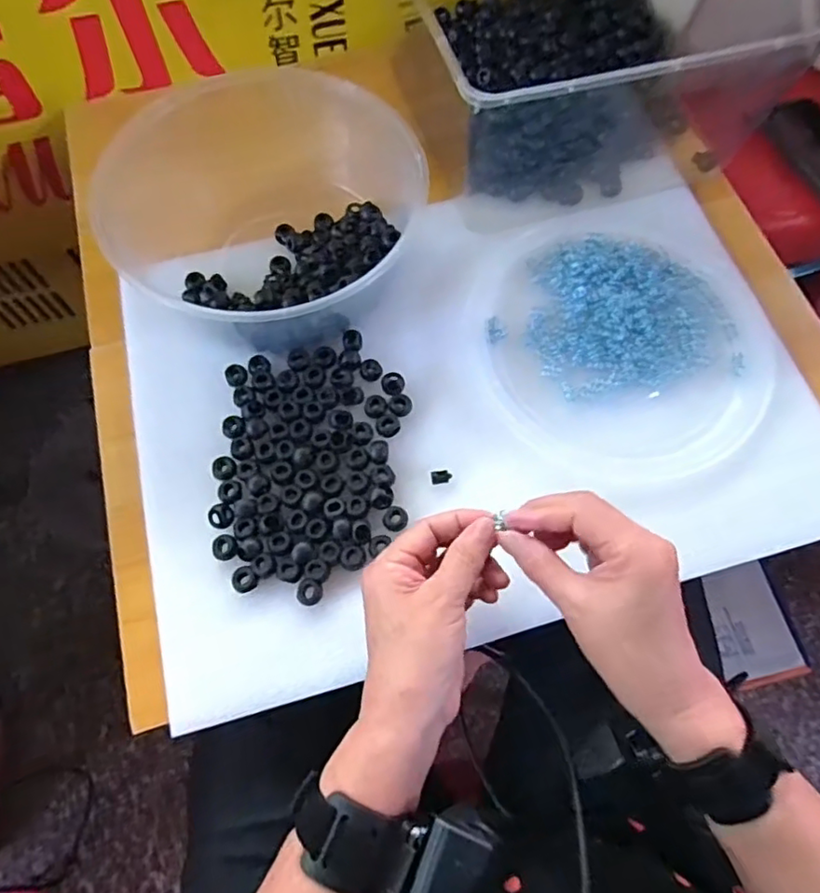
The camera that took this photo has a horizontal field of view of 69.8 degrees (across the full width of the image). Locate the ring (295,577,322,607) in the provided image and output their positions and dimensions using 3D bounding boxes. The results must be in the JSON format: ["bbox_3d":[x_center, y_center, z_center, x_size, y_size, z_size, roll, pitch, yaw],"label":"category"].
[{"bbox_3d":[-0.072,0.103,0.416,0.019,0.006,0.018,0,68,-1],"label":"ring"}]

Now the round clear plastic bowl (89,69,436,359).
[{"bbox_3d":[-0.105,-0.193,0.472,0.195,0.097,0.213,40,72,14],"label":"round clear plastic bowl"}]

